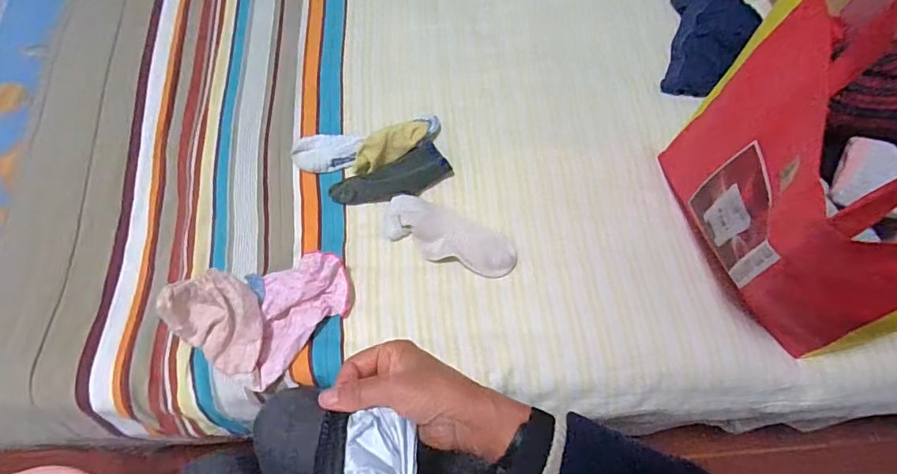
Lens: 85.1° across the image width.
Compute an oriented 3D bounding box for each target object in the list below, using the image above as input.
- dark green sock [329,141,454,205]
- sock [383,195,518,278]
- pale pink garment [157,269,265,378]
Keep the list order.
[{"bbox_3d":[-0.074,-0.074,0.642,0.154,0.031,0.056,-25,72,-6],"label":"dark green sock"},{"bbox_3d":[0.001,-0.001,0.617,0.173,0.015,0.068,25,74,11],"label":"sock"},{"bbox_3d":[-0.248,0.088,0.529,0.112,0.066,0.087,30,71,15],"label":"pale pink garment"}]

